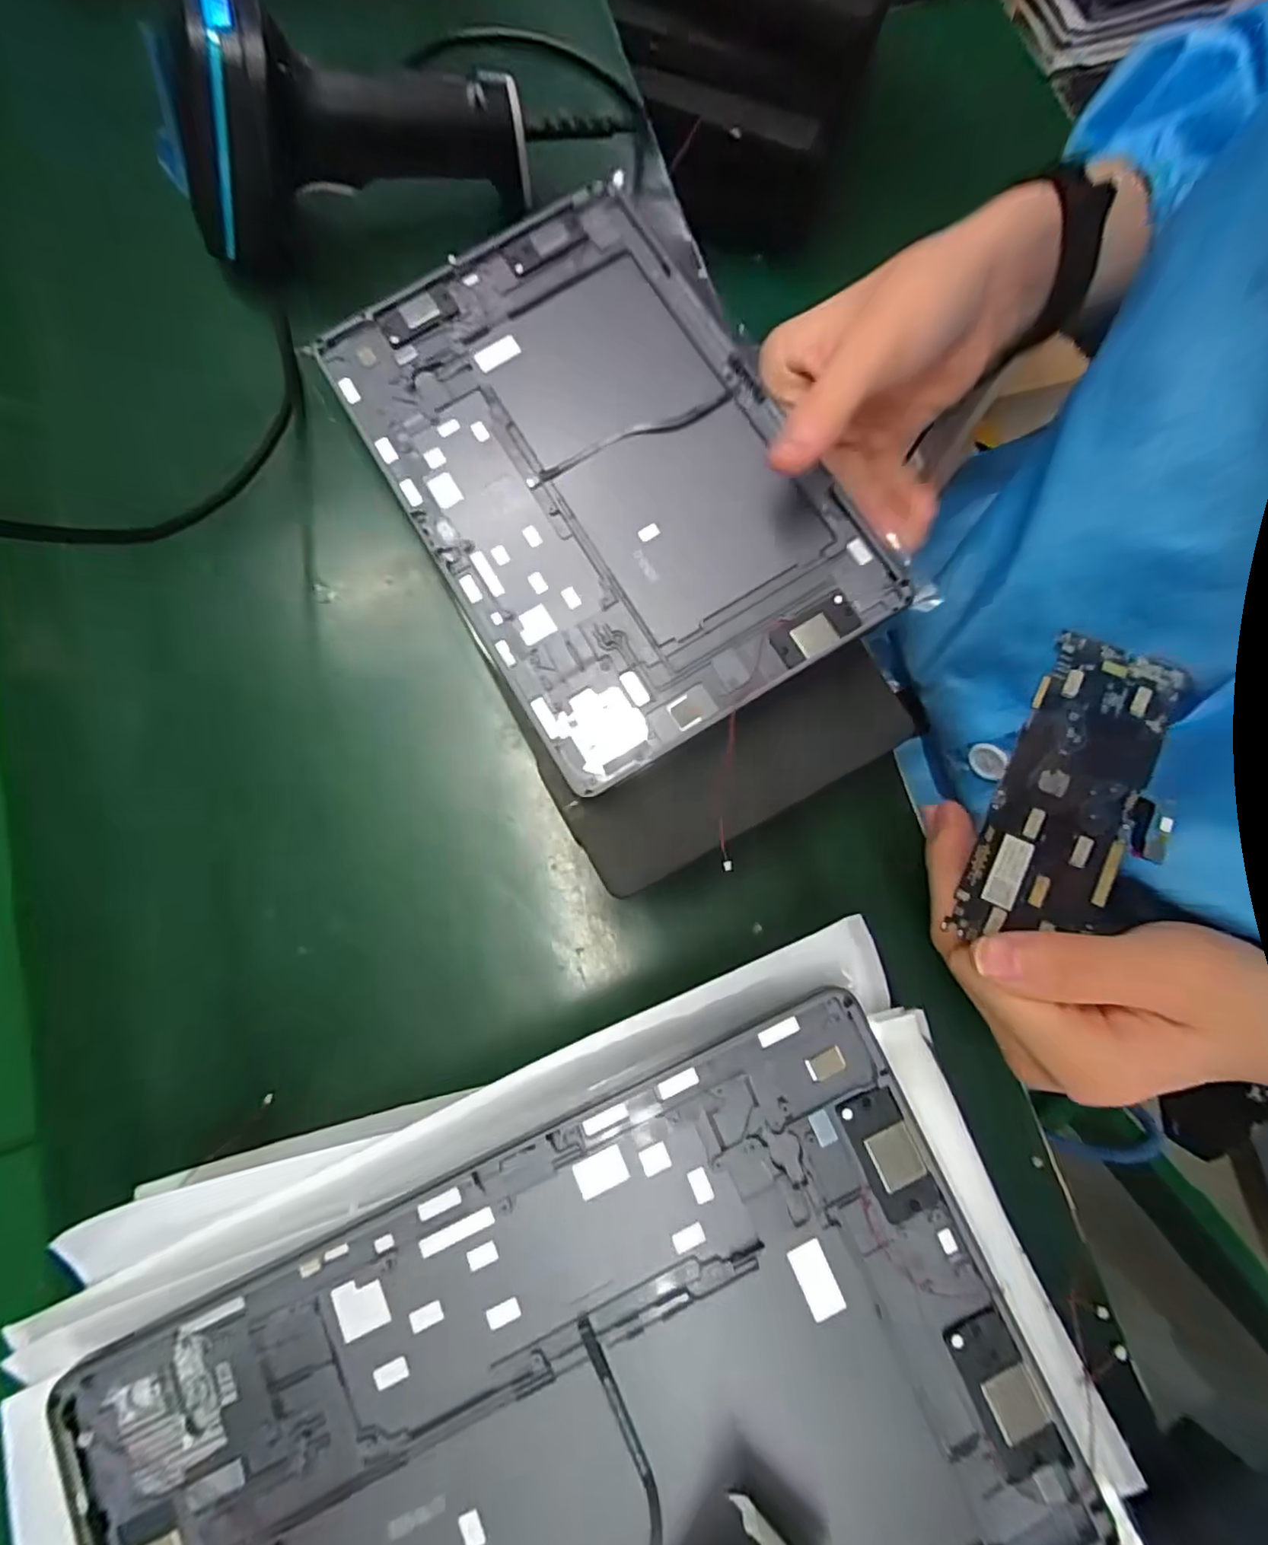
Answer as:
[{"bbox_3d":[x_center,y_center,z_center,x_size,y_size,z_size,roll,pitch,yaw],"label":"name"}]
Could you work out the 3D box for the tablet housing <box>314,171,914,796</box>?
[{"bbox_3d":[-0.016,-0.137,0.277,0.165,0.009,0.250,-30,81,-3],"label":"tablet housing"}]

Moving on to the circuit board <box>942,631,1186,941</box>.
[{"bbox_3d":[0.161,0.009,0.217,0.055,0.007,0.117,28,81,6],"label":"circuit board"}]

